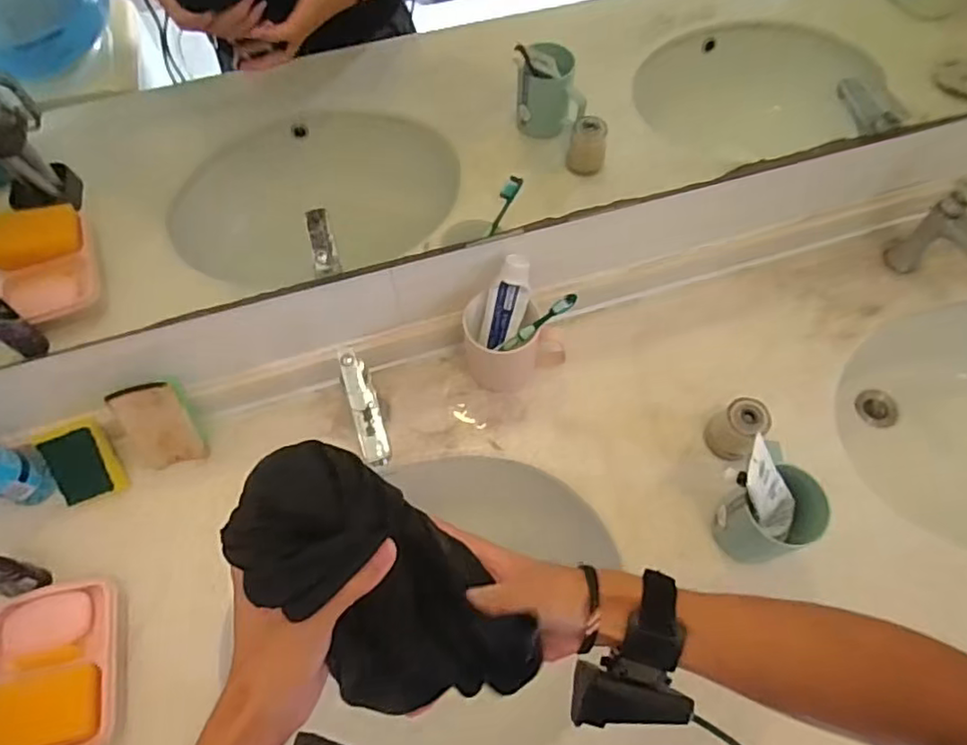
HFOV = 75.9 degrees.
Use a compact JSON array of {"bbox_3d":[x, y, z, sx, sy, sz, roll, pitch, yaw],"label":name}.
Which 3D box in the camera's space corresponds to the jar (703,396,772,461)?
[{"bbox_3d":[0.284,0.066,0.695,0.049,0.080,0.049,0,64,0],"label":"jar"}]

